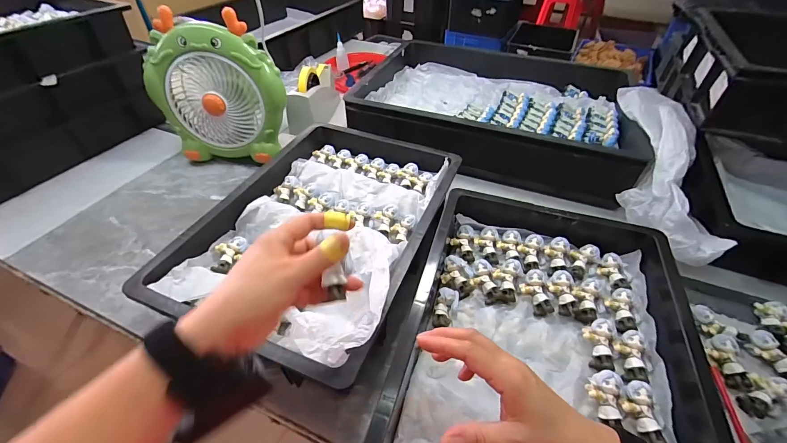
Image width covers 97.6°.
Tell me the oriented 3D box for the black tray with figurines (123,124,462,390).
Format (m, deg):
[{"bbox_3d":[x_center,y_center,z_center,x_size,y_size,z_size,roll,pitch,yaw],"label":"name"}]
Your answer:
[{"bbox_3d":[-0.102,-0.009,0.539,0.320,0.068,0.451,17,47,16],"label":"black tray with figurines"}]

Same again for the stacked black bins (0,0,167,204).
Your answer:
[{"bbox_3d":[-0.822,-0.282,0.745,0.363,0.276,0.447,19,47,18],"label":"stacked black bins"}]

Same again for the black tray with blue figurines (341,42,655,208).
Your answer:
[{"bbox_3d":[0.247,-0.273,0.839,0.615,0.123,0.450,21,48,20],"label":"black tray with blue figurines"}]

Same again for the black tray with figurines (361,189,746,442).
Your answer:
[{"bbox_3d":[0.173,0.141,0.411,0.306,0.081,0.462,13,46,12],"label":"black tray with figurines"}]

